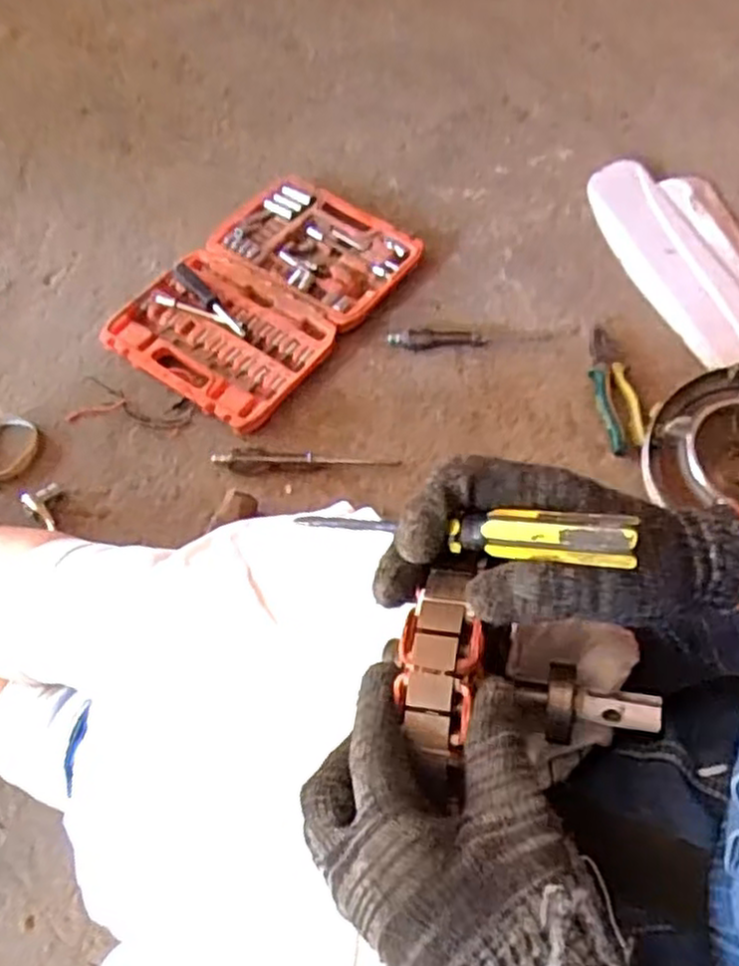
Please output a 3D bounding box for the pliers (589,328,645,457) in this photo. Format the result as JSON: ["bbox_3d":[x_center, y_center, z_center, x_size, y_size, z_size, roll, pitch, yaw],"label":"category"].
[{"bbox_3d":[0.301,-0.115,0.928,0.048,0.032,0.183,-9,62,-7],"label":"pliers"}]

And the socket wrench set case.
[{"bbox_3d":[-0.127,-0.242,0.953,0.243,0.039,0.374,35,66,16],"label":"socket wrench set case"}]

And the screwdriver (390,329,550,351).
[{"bbox_3d":[0.129,-0.186,0.951,0.210,0.022,0.030,-4,62,-4],"label":"screwdriver"}]

